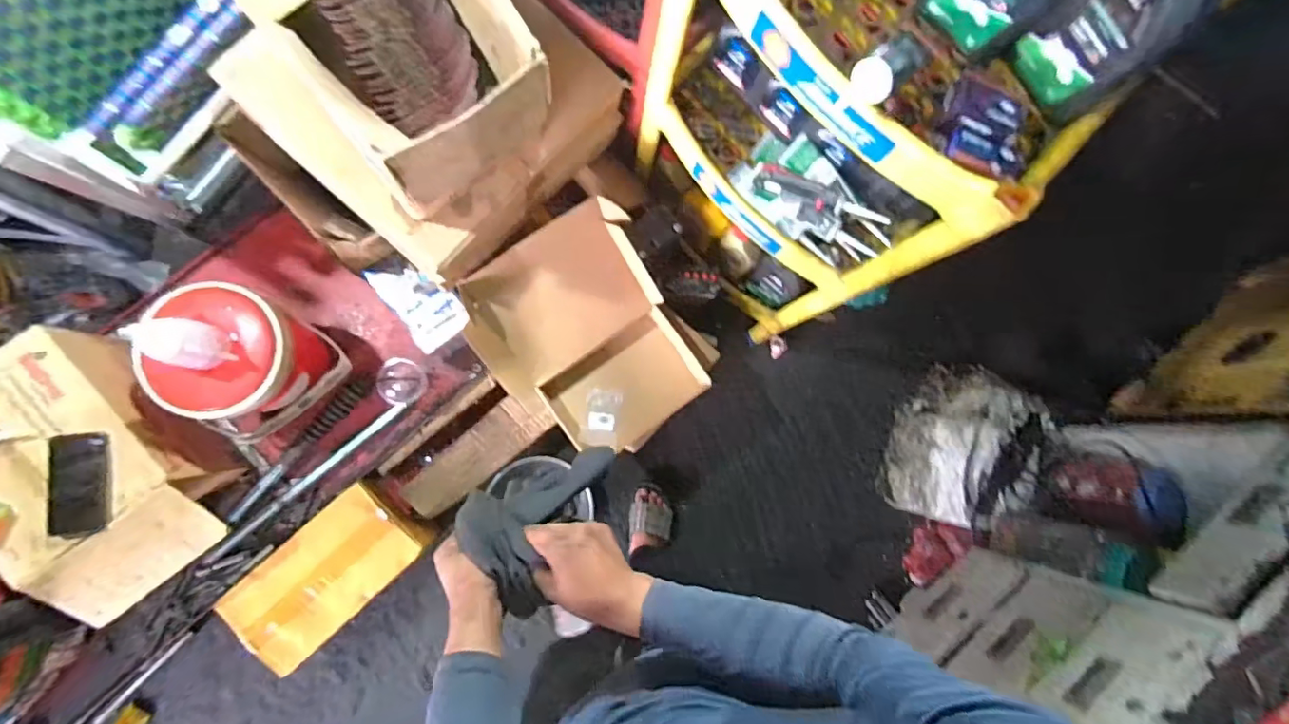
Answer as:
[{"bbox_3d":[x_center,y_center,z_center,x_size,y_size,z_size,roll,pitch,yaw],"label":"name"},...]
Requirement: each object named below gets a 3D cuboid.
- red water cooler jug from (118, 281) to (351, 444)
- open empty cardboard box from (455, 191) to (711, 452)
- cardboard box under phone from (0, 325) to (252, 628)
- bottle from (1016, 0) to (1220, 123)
[{"bbox_3d":[-0.741,0.006,1.011,0.252,0.293,0.265,-1,85,-7],"label":"red water cooler jug"},{"bbox_3d":[-0.110,-0.029,1.105,0.363,0.204,0.434,-34,89,-9],"label":"open empty cardboard box"},{"bbox_3d":[-0.992,0.195,1.002,0.456,0.225,0.314,45,81,-1],"label":"cardboard box under phone"},{"bbox_3d":[0.481,-0.349,0.528,0.057,0.209,0.123,-33,89,-9],"label":"bottle"}]

